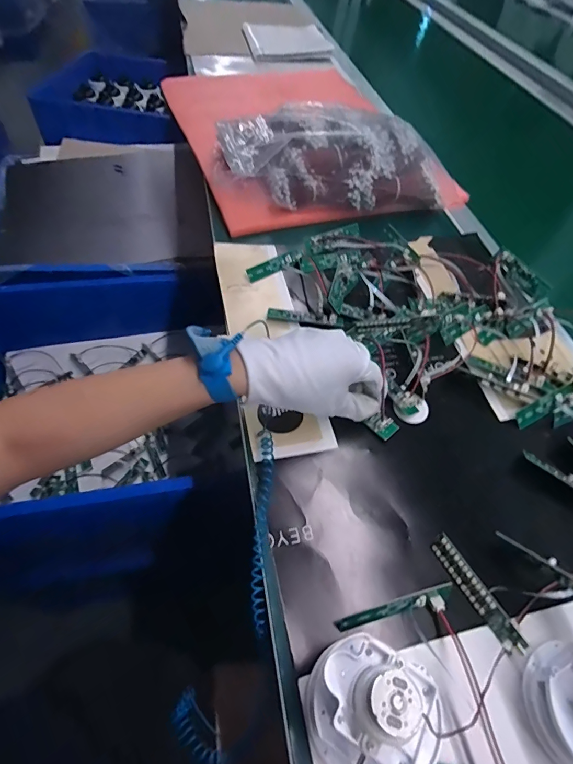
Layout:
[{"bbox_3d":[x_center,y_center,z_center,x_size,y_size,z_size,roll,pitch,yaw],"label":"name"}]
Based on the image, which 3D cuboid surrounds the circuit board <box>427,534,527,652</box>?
[{"bbox_3d":[0.135,0.150,0.293,0.006,0.017,0.082,14,35,-51],"label":"circuit board"}]

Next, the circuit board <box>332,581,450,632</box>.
[{"bbox_3d":[0.075,0.156,0.281,0.084,0.008,0.014,-9,55,-12],"label":"circuit board"}]

